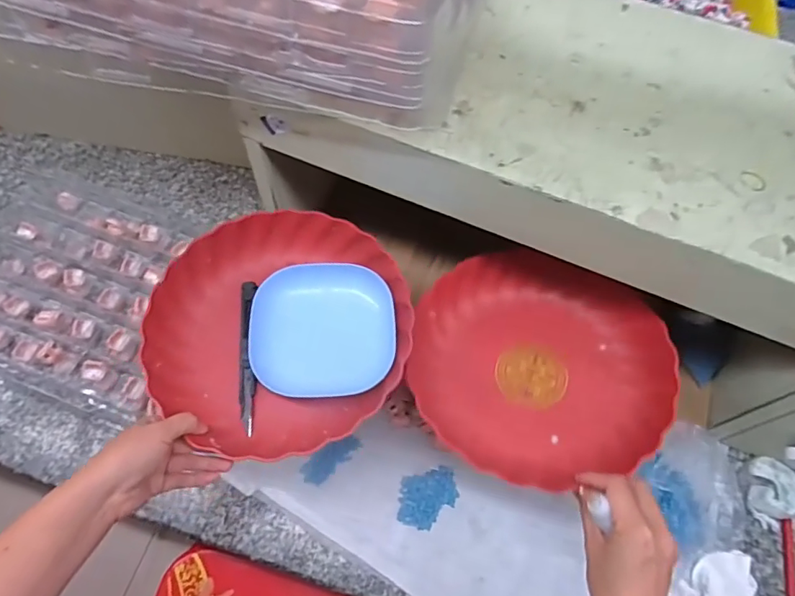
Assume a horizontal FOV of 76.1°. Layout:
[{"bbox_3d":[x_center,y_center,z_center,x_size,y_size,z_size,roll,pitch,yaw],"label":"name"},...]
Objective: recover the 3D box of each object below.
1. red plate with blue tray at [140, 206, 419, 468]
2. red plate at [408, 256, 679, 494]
[{"bbox_3d":[-0.110,0.028,0.497,0.233,0.057,0.233,1,62,-2],"label":"red plate with blue tray"},{"bbox_3d":[0.137,0.059,0.501,0.224,0.074,0.238,1,62,-2],"label":"red plate"}]

